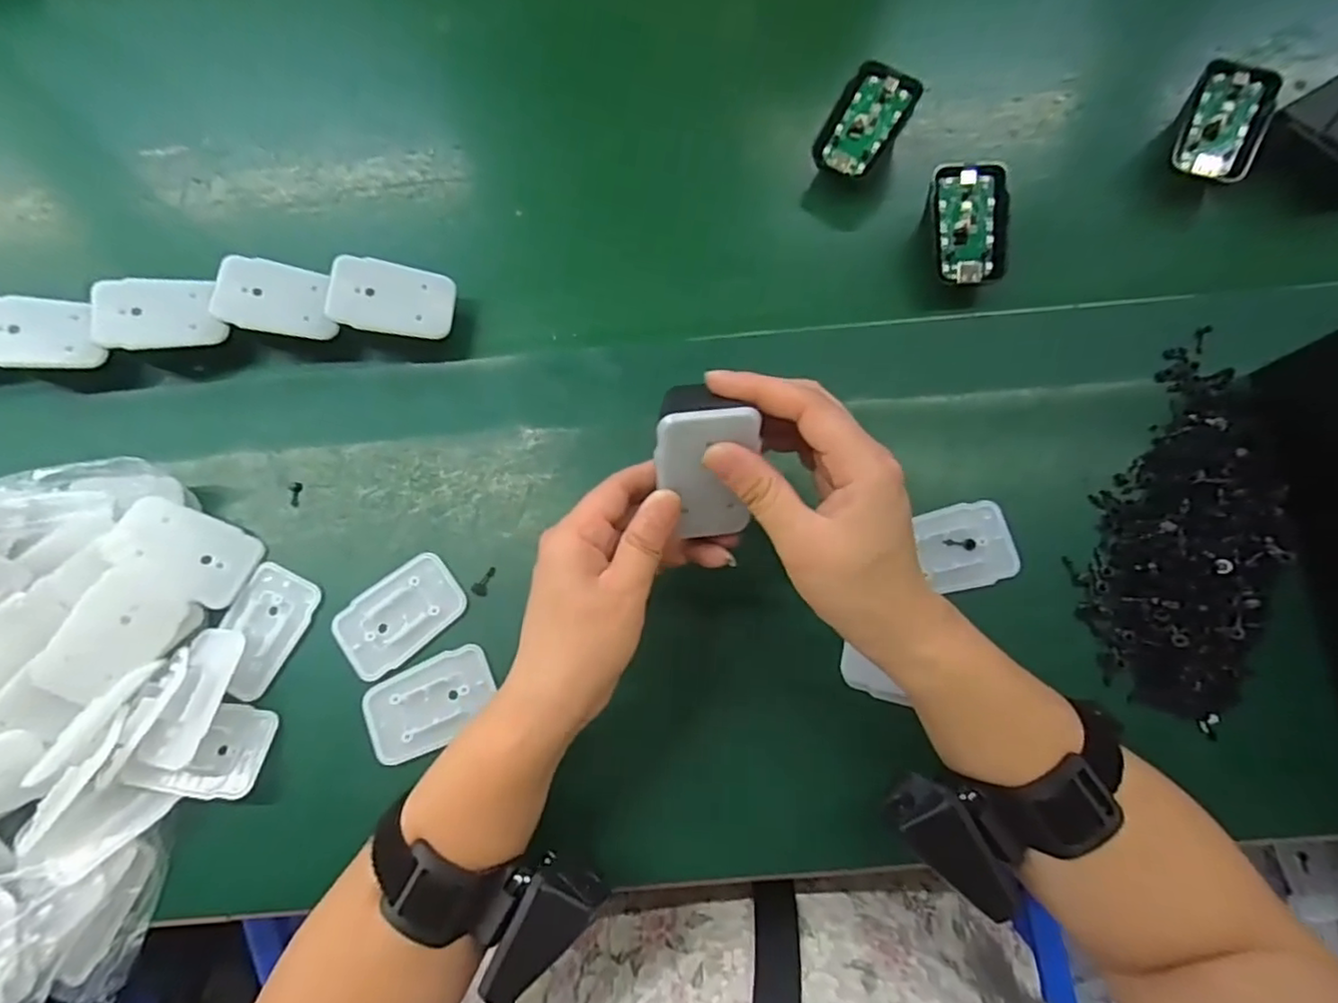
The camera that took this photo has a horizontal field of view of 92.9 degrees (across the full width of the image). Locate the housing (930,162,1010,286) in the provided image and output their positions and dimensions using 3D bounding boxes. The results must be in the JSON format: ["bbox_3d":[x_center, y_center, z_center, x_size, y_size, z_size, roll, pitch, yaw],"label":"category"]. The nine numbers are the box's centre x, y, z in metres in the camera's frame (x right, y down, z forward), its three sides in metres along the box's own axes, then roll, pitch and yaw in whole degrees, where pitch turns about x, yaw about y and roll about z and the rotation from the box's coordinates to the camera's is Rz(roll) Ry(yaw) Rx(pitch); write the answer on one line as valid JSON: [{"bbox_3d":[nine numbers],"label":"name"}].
[{"bbox_3d":[0.183,-0.168,0.385,0.042,0.008,0.070,-4,94,7],"label":"housing"}]

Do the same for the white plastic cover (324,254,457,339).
[{"bbox_3d":[-0.168,-0.124,0.387,0.069,0.005,0.044,8,83,-17],"label":"white plastic cover"}]

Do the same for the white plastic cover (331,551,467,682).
[{"bbox_3d":[-0.150,0.062,0.353,0.070,0.004,0.045,-40,78,-8],"label":"white plastic cover"}]

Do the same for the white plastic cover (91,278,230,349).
[{"bbox_3d":[-0.312,-0.116,0.390,0.065,0.006,0.043,-12,86,-22],"label":"white plastic cover"}]

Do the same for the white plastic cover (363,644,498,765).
[{"bbox_3d":[-0.128,0.109,0.341,0.069,0.004,0.043,-25,77,-5],"label":"white plastic cover"}]

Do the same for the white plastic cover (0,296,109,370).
[{"bbox_3d":[-0.388,-0.104,0.392,0.070,0.009,0.043,1,85,-19],"label":"white plastic cover"}]

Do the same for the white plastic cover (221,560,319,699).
[{"bbox_3d":[-0.232,0.073,0.360,0.041,0.007,0.069,26,78,7],"label":"white plastic cover"}]

